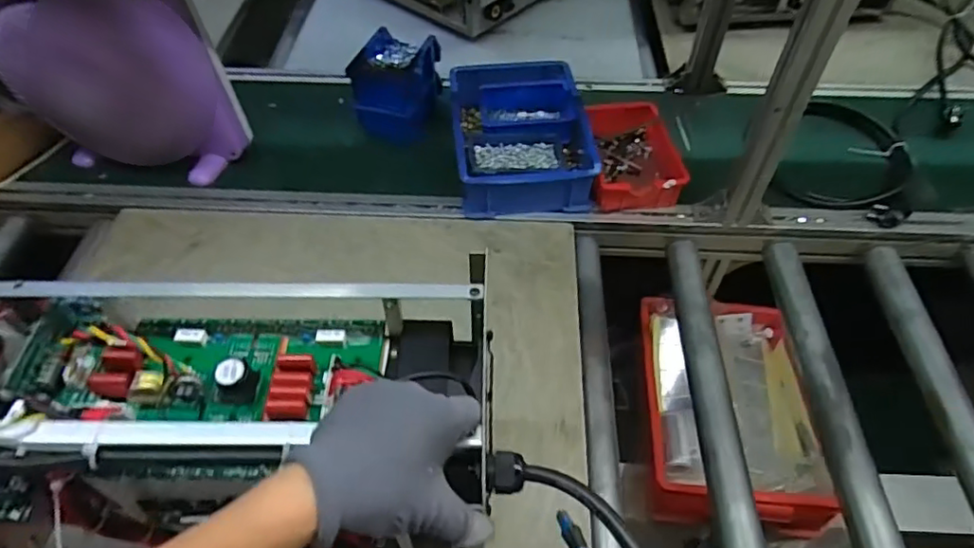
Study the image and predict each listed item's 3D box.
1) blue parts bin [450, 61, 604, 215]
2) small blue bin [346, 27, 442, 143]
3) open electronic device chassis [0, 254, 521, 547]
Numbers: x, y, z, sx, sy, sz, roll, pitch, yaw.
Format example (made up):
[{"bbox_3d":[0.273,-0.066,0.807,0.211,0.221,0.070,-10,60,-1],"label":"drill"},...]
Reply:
[{"bbox_3d":[0.050,-0.226,0.972,0.208,0.081,0.280,-4,52,-3],"label":"blue parts bin"},{"bbox_3d":[-0.150,-0.314,1.012,0.124,0.121,0.150,6,52,5],"label":"small blue bin"},{"bbox_3d":[-0.244,0.156,0.532,0.419,0.323,0.180,1,51,1],"label":"open electronic device chassis"}]

